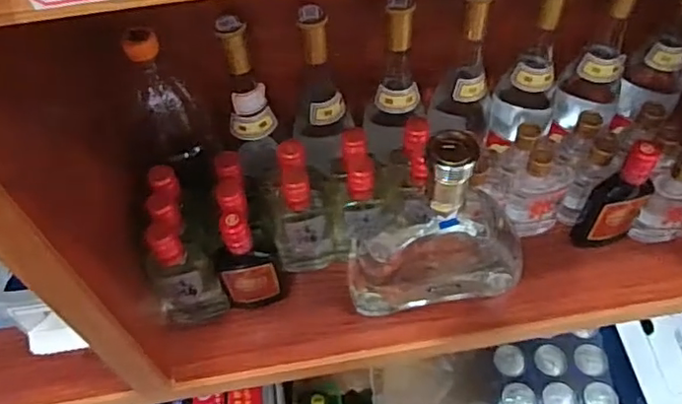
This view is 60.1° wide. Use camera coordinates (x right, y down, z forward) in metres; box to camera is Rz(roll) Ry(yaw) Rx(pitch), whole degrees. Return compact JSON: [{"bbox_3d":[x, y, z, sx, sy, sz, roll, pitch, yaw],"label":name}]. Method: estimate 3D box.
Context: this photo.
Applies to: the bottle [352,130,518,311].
[{"bbox_3d":[0.096,0.028,0.579,0.176,0.250,0.063,-11,55,-4],"label":"bottle"}]

